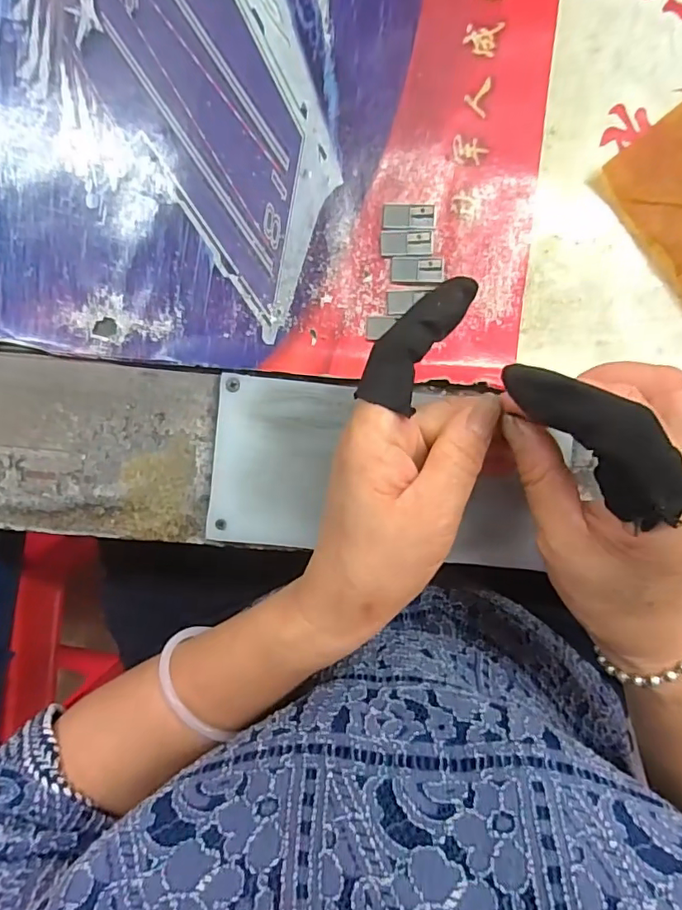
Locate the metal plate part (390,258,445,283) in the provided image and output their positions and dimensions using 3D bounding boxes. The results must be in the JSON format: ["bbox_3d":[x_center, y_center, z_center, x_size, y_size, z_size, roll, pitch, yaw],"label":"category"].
[{"bbox_3d":[0.042,-0.100,0.295,0.029,0.004,0.012,2,97,0],"label":"metal plate part"}]

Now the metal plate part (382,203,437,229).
[{"bbox_3d":[0.037,-0.128,0.292,0.029,0.004,0.013,2,97,0],"label":"metal plate part"}]

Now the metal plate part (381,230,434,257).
[{"bbox_3d":[0.036,-0.114,0.293,0.028,0.004,0.014,1,97,1],"label":"metal plate part"}]

